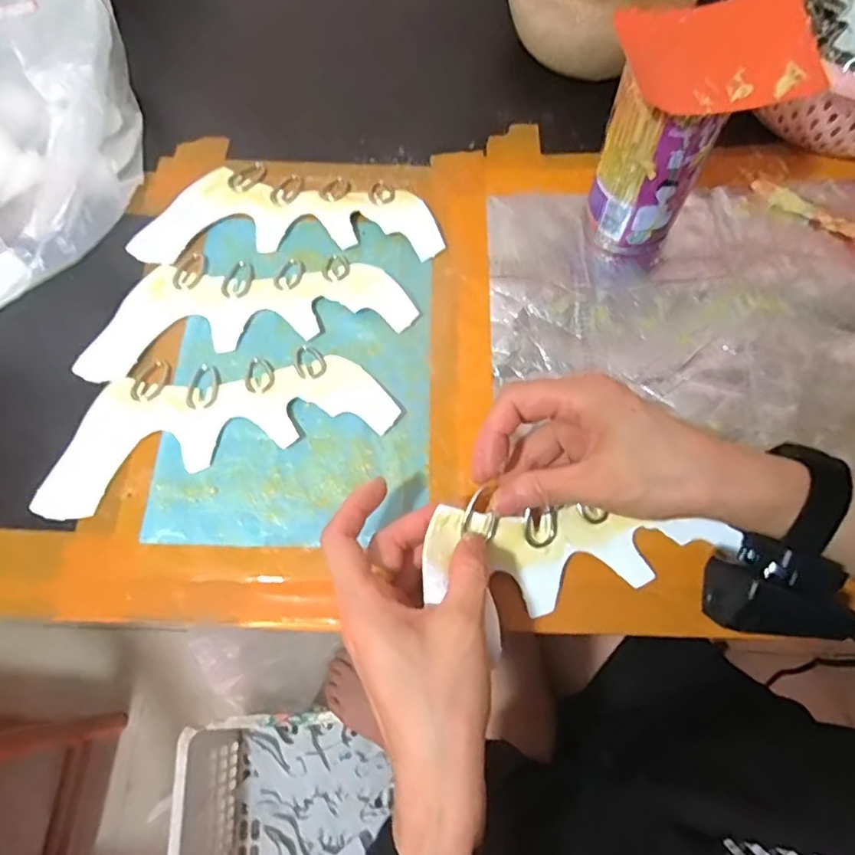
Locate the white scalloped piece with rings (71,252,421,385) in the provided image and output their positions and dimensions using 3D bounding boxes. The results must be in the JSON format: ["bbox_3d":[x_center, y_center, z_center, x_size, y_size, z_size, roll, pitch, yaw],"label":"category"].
[{"bbox_3d":[-0.127,-0.088,0.409,0.224,0.004,0.086,-8,69,-1],"label":"white scalloped piece with rings"}]

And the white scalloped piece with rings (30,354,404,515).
[{"bbox_3d":[-0.137,-0.011,0.374,0.219,0.007,0.082,-16,70,-4],"label":"white scalloped piece with rings"}]

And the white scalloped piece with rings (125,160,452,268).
[{"bbox_3d":[-0.101,-0.166,0.434,0.219,0.013,0.086,2,70,2],"label":"white scalloped piece with rings"}]

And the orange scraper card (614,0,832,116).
[{"bbox_3d":[0.158,-0.206,0.315,0.098,0.016,0.072,-5,69,0],"label":"orange scraper card"}]

